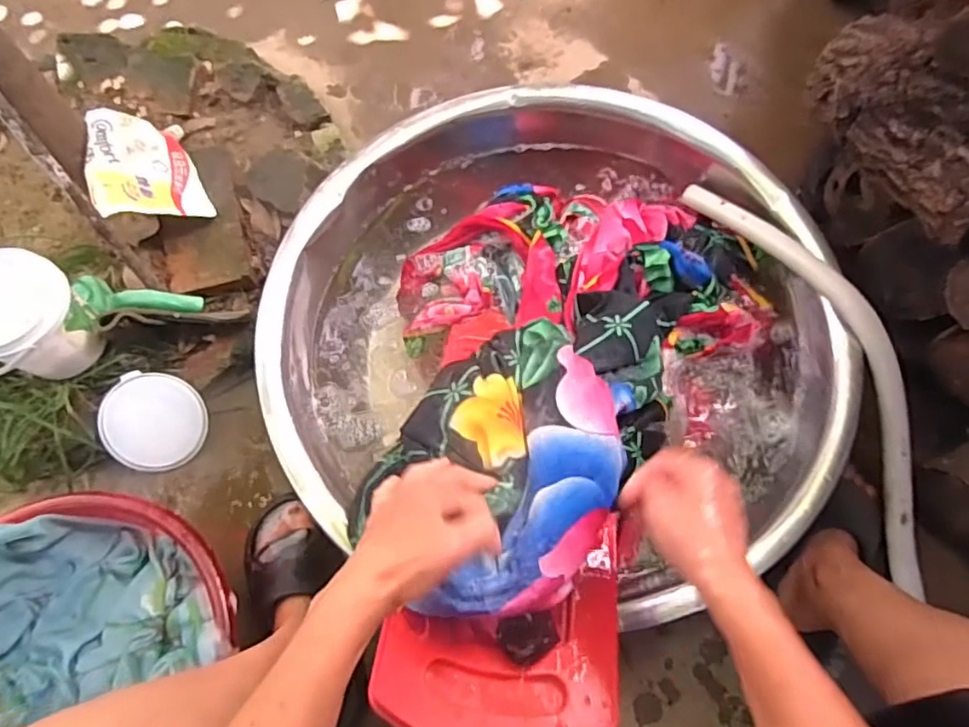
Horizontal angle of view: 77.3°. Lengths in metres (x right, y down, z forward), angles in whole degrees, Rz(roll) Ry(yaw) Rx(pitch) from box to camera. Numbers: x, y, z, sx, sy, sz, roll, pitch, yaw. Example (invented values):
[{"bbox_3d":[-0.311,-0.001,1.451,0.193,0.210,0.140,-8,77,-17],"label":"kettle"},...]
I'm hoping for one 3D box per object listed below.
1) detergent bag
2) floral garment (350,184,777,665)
[{"bbox_3d":[-0.473,-0.270,0.846,0.140,0.034,0.172,-7,68,-46],"label":"detergent bag"},{"bbox_3d":[0.062,-0.045,0.633,0.361,0.201,0.520,38,77,11],"label":"floral garment"}]

